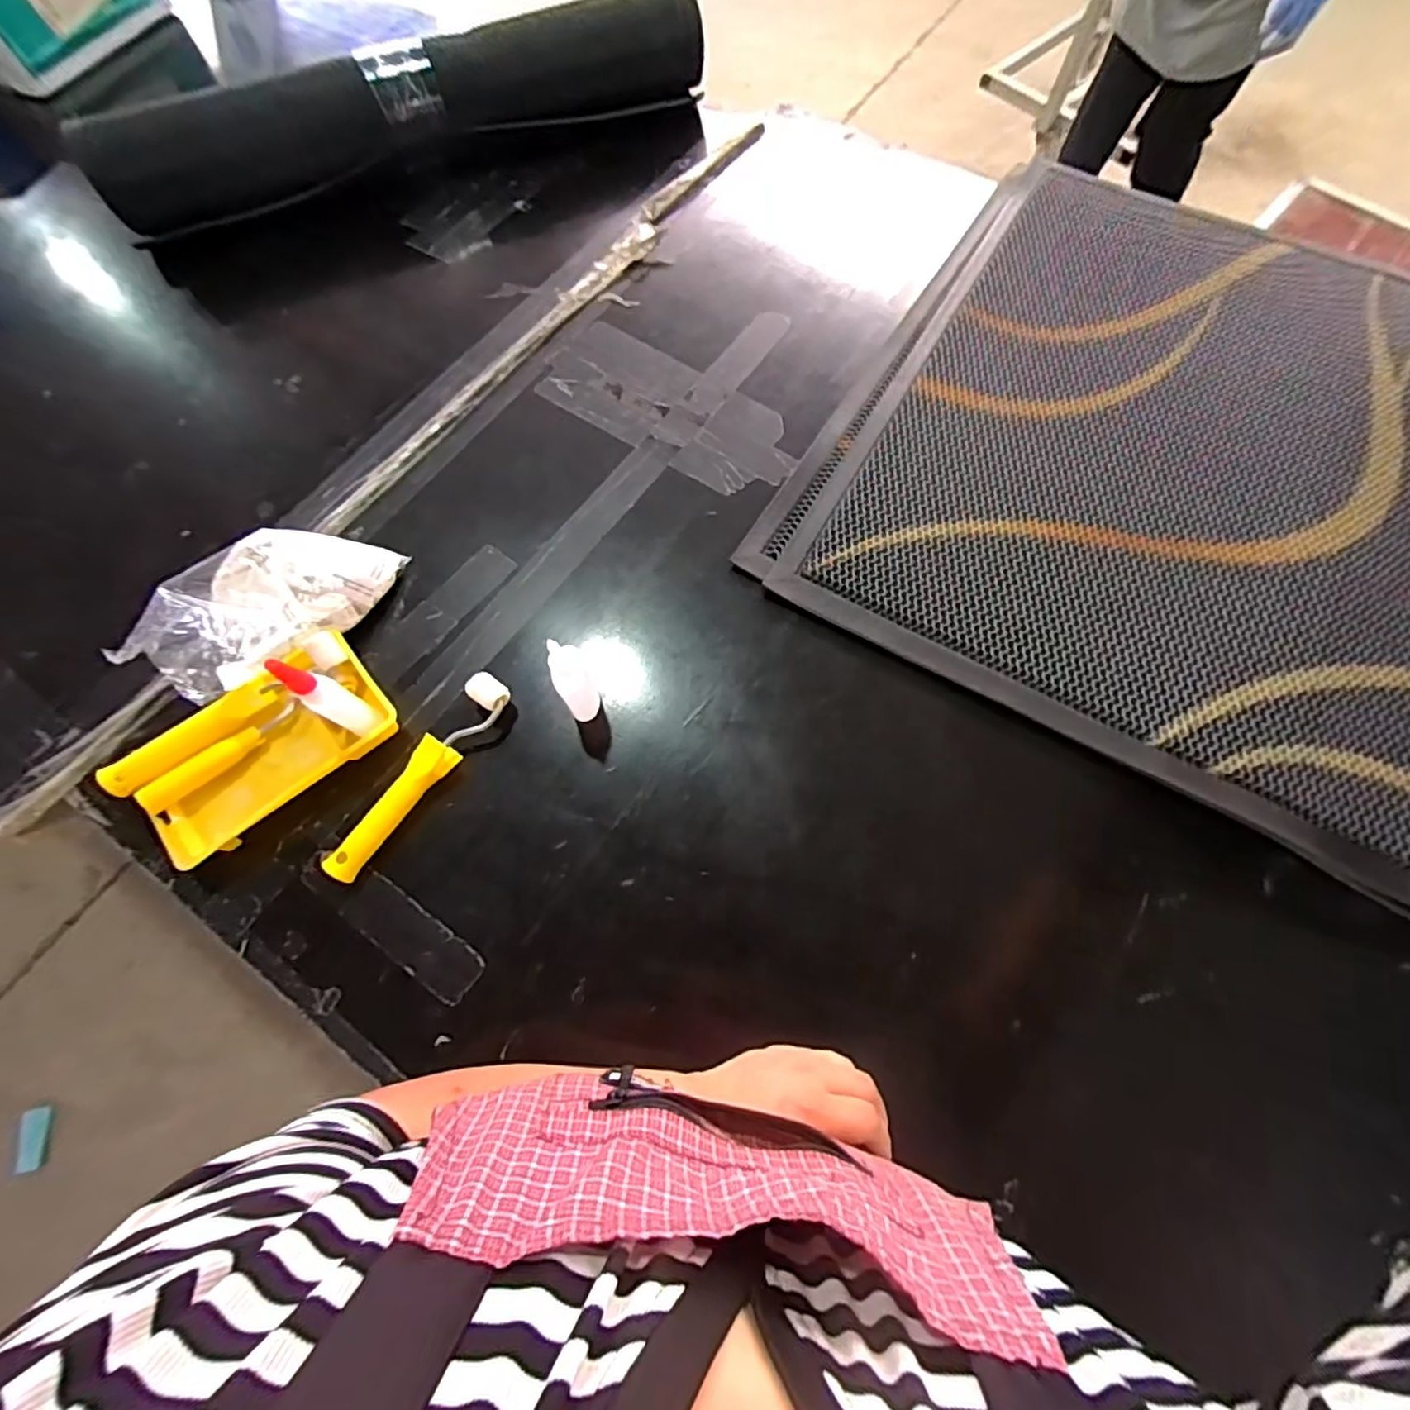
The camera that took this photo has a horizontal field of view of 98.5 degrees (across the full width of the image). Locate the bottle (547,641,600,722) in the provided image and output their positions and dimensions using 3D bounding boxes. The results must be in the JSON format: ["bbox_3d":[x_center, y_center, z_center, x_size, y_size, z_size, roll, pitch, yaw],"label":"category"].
[{"bbox_3d":[-0.107,-0.021,0.500,0.032,0.108,0.034,-28,72,-8],"label":"bottle"}]

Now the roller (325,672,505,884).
[{"bbox_3d":[-0.237,0.060,0.515,0.038,0.030,0.198,31,74,12],"label":"roller"}]

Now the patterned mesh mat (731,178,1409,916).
[{"bbox_3d":[0.499,-0.338,0.423,0.665,0.455,0.729,29,74,11],"label":"patterned mesh mat"}]

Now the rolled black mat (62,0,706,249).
[{"bbox_3d":[-0.350,-0.747,0.759,0.746,0.122,0.111,-28,72,-8],"label":"rolled black mat"}]

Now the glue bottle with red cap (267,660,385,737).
[{"bbox_3d":[-0.302,-0.007,0.486,0.036,0.123,0.029,26,73,11],"label":"glue bottle with red cap"}]

